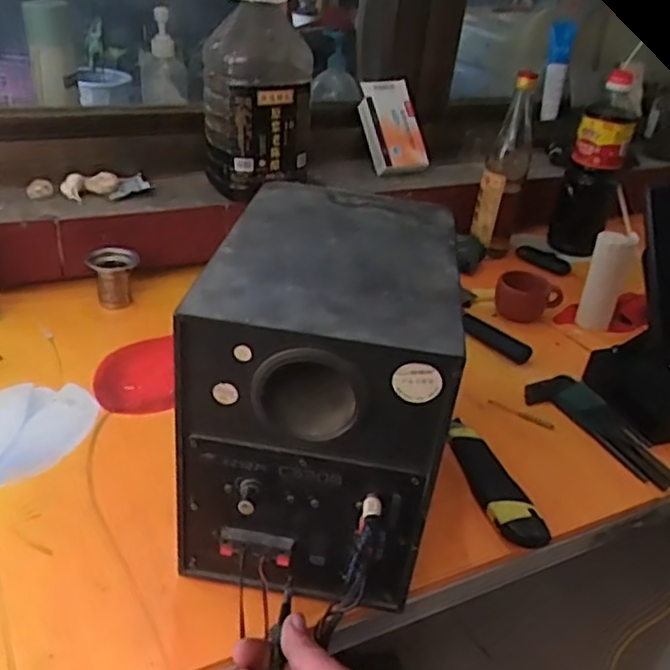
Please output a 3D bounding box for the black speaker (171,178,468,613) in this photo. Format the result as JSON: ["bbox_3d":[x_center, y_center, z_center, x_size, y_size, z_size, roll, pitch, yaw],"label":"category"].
[{"bbox_3d":[-0.005,0.030,0.508,0.159,0.203,0.250,9,33,4],"label":"black speaker"}]

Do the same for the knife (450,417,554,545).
[{"bbox_3d":[0.137,0.125,0.603,0.033,0.026,0.168,-3,34,-15],"label":"knife"}]

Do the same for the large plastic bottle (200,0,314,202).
[{"bbox_3d":[-0.095,-0.307,0.816,0.114,0.245,0.104,-14,38,-29],"label":"large plastic bottle"}]

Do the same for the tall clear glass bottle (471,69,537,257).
[{"bbox_3d":[0.245,-0.239,0.956,0.059,0.248,0.054,13,33,10],"label":"tall clear glass bottle"}]

